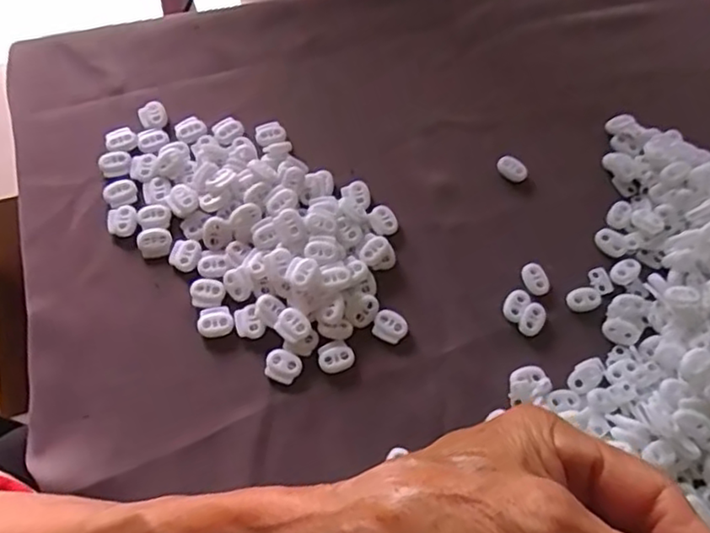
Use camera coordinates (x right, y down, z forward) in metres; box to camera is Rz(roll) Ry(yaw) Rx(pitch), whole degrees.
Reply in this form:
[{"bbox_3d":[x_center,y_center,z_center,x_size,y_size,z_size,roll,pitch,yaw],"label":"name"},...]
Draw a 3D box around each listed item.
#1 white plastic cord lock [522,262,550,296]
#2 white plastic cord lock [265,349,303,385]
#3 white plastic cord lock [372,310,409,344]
[{"bbox_3d":[0.121,0.008,0.422,0.016,0.004,0.021,-15,68,-8],"label":"white plastic cord lock"},{"bbox_3d":[-0.045,0.062,0.389,0.022,0.004,0.019,22,68,8],"label":"white plastic cord lock"},{"bbox_3d":[0.023,0.038,0.405,0.021,0.006,0.019,29,69,10],"label":"white plastic cord lock"}]

